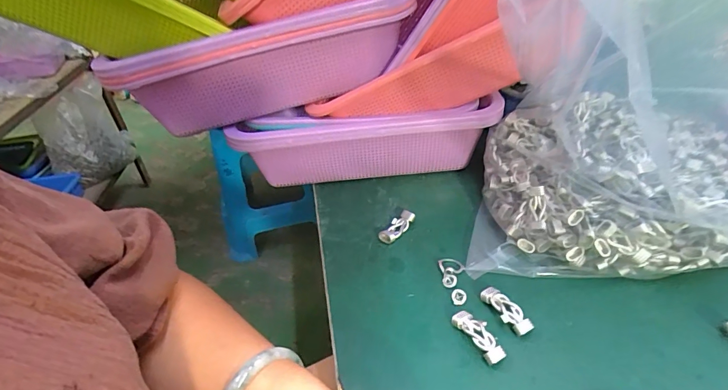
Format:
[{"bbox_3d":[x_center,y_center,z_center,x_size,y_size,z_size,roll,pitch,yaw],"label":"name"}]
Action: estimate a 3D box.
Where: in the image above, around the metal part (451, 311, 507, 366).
[{"bbox_3d":[0.087,0.107,0.301,0.017,0.011,0.045,-23,40,-20],"label":"metal part"}]

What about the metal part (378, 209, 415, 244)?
[{"bbox_3d":[0.033,0.033,0.410,0.017,0.013,0.046,23,46,33],"label":"metal part"}]

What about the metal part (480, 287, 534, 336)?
[{"bbox_3d":[0.112,0.092,0.317,0.016,0.011,0.044,-22,40,-19],"label":"metal part"}]

